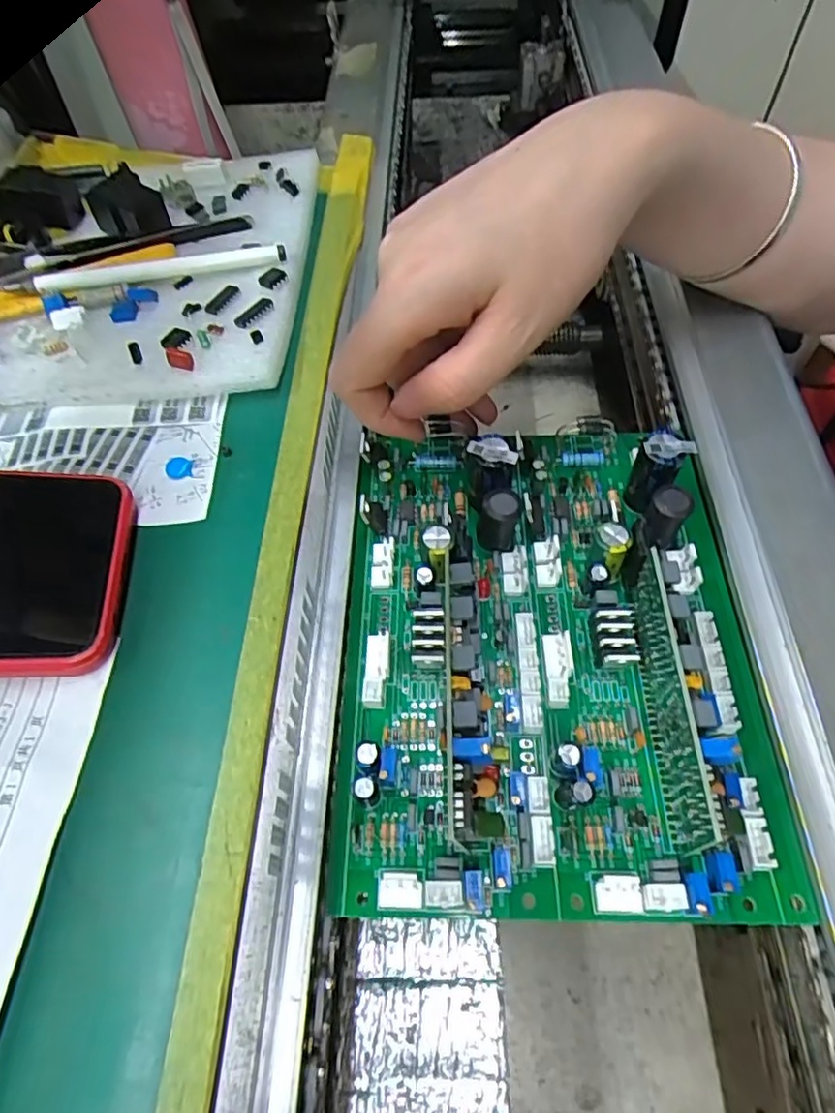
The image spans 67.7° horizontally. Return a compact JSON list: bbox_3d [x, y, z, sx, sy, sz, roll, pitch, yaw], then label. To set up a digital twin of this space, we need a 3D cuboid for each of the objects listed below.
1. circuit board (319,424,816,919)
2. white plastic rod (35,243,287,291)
[{"bbox_3d":[0.041,0.019,0.205,0.134,0.035,0.171,0,58,2],"label":"circuit board"},{"bbox_3d":[-0.121,-0.134,0.294,0.115,0.012,0.007,-6,58,-2],"label":"white plastic rod"}]

